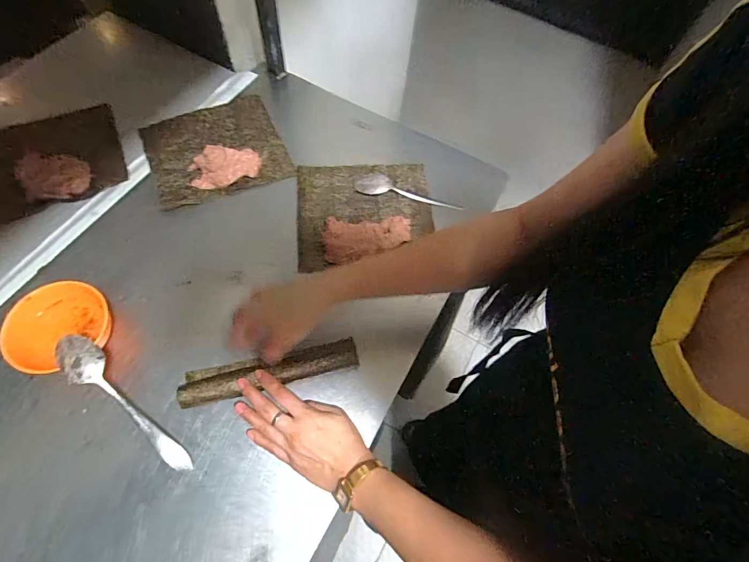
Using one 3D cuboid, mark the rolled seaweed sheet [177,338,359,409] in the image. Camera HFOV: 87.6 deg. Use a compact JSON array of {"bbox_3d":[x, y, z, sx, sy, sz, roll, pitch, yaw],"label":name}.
[{"bbox_3d":[-0.123,0.105,0.463,0.202,0.024,0.044,-11,65,-6],"label":"rolled seaweed sheet"}]

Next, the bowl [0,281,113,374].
[{"bbox_3d":[-0.370,0.053,0.459,0.094,0.052,0.106,34,66,11],"label":"bowl"}]

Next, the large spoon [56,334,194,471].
[{"bbox_3d":[-0.270,0.133,0.422,0.192,0.018,0.036,47,69,-3],"label":"large spoon"}]

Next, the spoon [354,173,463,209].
[{"bbox_3d":[0.053,-0.143,0.600,0.162,0.015,0.041,9,64,0],"label":"spoon"}]

